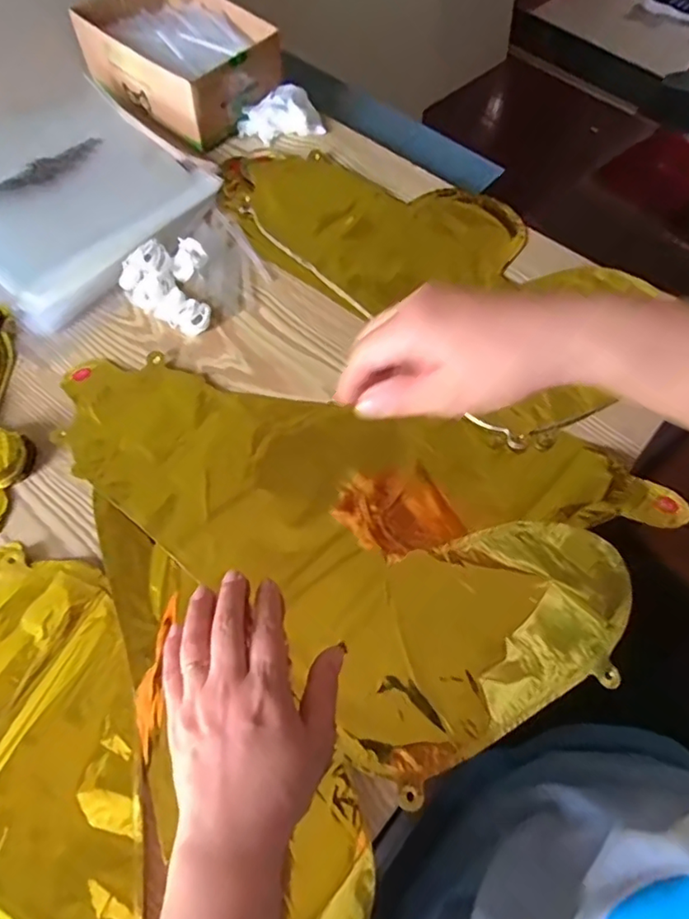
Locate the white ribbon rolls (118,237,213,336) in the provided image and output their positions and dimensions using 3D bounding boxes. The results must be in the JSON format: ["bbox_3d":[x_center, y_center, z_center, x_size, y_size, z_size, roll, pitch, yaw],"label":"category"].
[{"bbox_3d":[-0.153,-0.146,0.492,0.072,0.019,0.087,-7,63,-5],"label":"white ribbon rolls"}]

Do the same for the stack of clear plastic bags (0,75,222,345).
[{"bbox_3d":[-0.283,-0.250,0.535,0.261,0.023,0.239,36,68,16],"label":"stack of clear plastic bags"}]

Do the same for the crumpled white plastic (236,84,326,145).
[{"bbox_3d":[-0.066,-0.354,0.601,0.079,0.026,0.052,-28,67,-15],"label":"crumpled white plastic"}]

